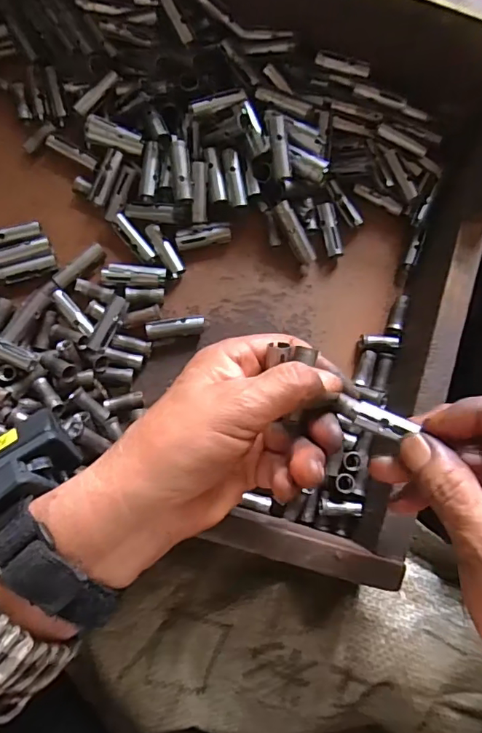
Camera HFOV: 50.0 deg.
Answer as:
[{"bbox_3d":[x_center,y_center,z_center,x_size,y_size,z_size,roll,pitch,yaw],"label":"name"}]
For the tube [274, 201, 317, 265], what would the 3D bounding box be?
[{"bbox_3d":[0.036,-0.088,0.343,0.011,0.007,0.043,-31,102,-6],"label":"tube"}]

